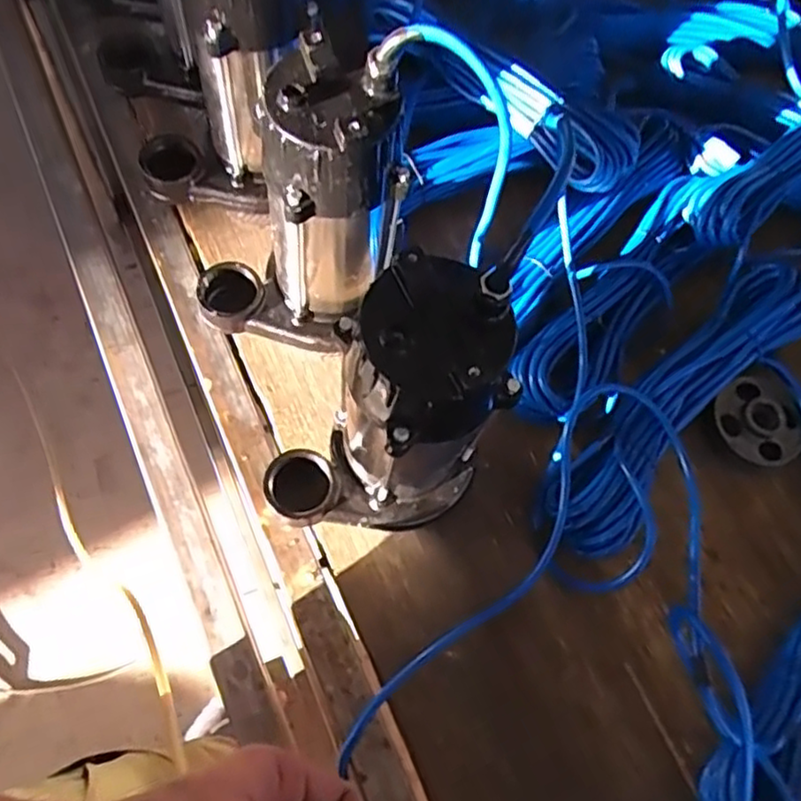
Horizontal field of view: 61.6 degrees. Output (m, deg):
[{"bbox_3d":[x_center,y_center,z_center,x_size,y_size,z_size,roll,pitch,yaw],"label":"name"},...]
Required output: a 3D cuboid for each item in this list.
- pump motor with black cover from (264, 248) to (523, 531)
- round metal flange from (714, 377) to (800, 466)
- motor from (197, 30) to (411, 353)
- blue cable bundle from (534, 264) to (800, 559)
[{"bbox_3d":[-0.016,0.023,0.441,0.144,0.232,0.101,-25,73,-15],"label":"pump motor with black cover"},{"bbox_3d":[0.335,0.021,0.626,0.068,0.018,0.084,-32,74,-17],"label":"round metal flange"},{"bbox_3d":[-0.079,-0.122,0.487,0.146,0.221,0.094,-23,72,-14],"label":"motor"},{"bbox_3d":[0.262,-0.003,0.604,0.353,0.047,0.083,-41,77,-19],"label":"blue cable bundle"}]

